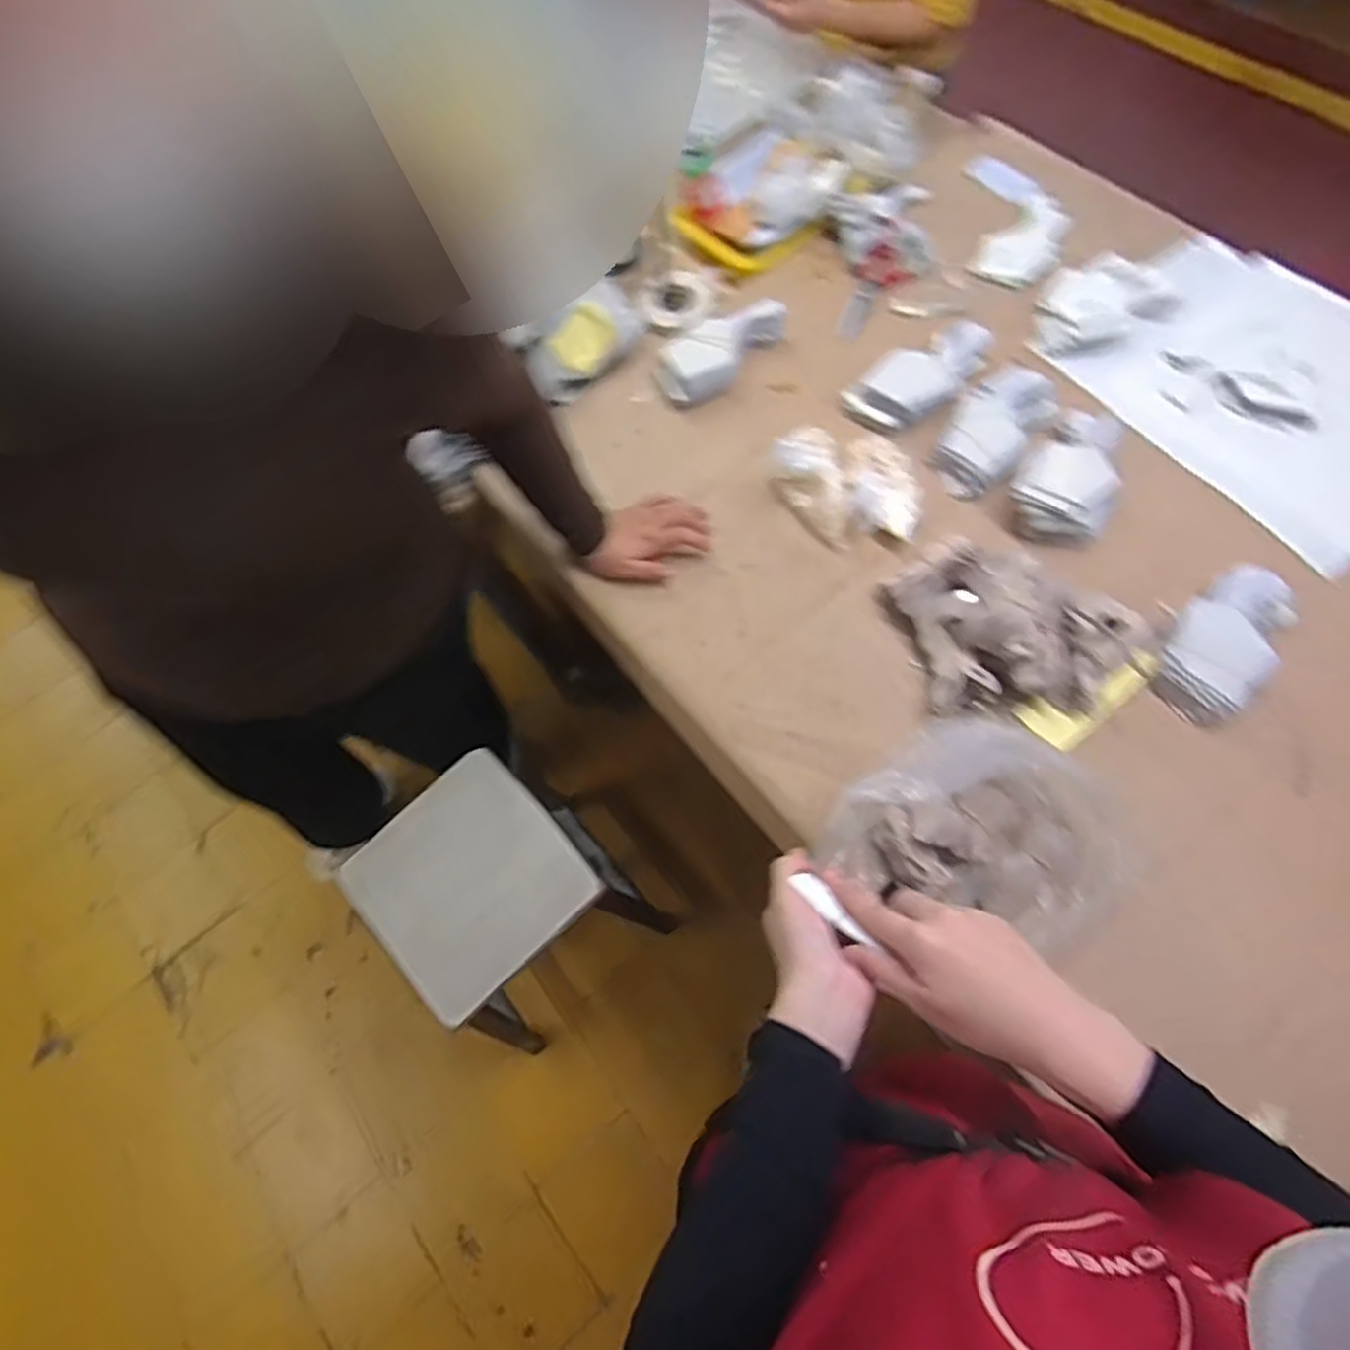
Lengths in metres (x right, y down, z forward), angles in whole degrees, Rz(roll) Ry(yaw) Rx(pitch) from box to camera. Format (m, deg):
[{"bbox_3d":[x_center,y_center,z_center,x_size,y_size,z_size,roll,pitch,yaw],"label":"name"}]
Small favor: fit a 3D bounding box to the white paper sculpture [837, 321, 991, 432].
[{"bbox_3d":[0.316,-0.379,0.983,0.205,0.038,0.096,-33,67,-8],"label":"white paper sculpture"}]

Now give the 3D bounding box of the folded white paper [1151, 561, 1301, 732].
[{"bbox_3d":[0.576,-0.039,0.815,0.098,0.034,0.182,40,73,14],"label":"folded white paper"}]

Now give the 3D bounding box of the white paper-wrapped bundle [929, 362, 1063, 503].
[{"bbox_3d":[0.392,-0.309,0.946,0.100,0.031,0.216,38,76,20],"label":"white paper-wrapped bundle"}]

